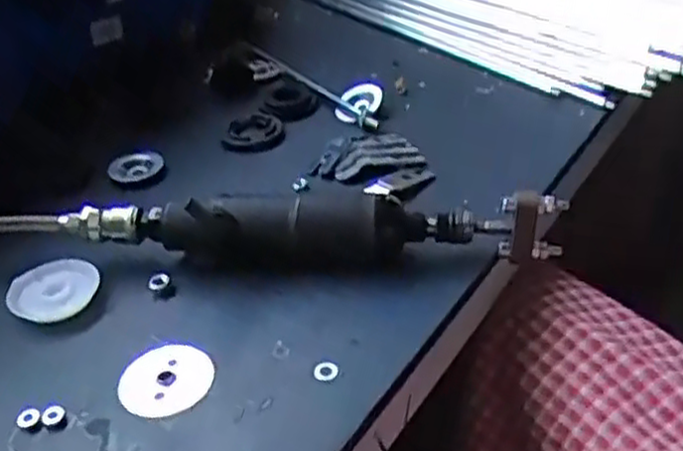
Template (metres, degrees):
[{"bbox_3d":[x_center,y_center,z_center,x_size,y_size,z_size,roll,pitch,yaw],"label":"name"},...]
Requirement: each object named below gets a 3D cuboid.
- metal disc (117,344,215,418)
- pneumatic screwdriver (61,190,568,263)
[{"bbox_3d":[-0.087,0.076,0.387,0.044,0.005,0.046,-2,34,2],"label":"metal disc"},{"bbox_3d":[-0.019,0.000,0.449,0.278,0.047,0.033,-1,35,4],"label":"pneumatic screwdriver"}]

